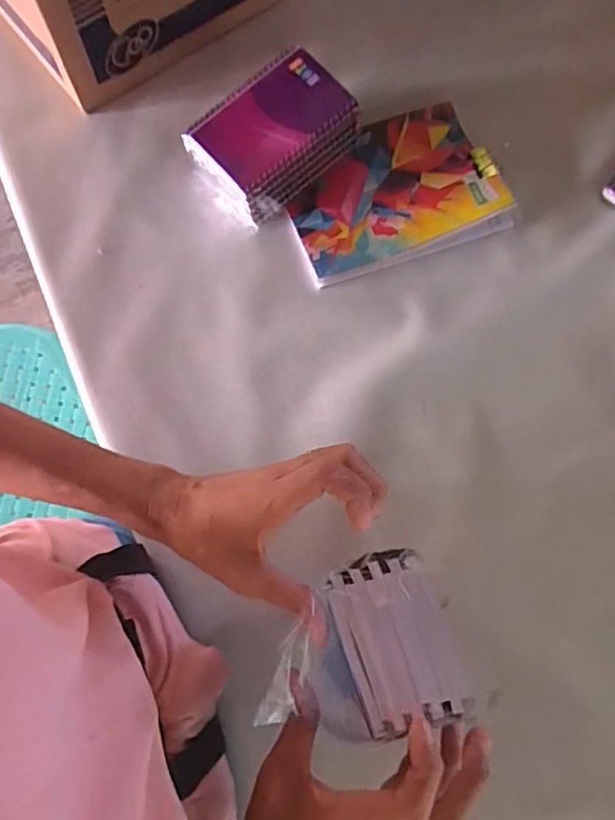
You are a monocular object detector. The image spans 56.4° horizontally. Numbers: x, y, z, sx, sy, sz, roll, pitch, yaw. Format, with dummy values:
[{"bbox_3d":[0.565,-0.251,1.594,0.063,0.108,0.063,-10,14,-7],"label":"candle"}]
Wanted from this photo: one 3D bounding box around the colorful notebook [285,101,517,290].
[{"bbox_3d":[0.079,-0.209,0.547,0.195,0.018,0.145,-20,76,-5],"label":"colorful notebook"}]

